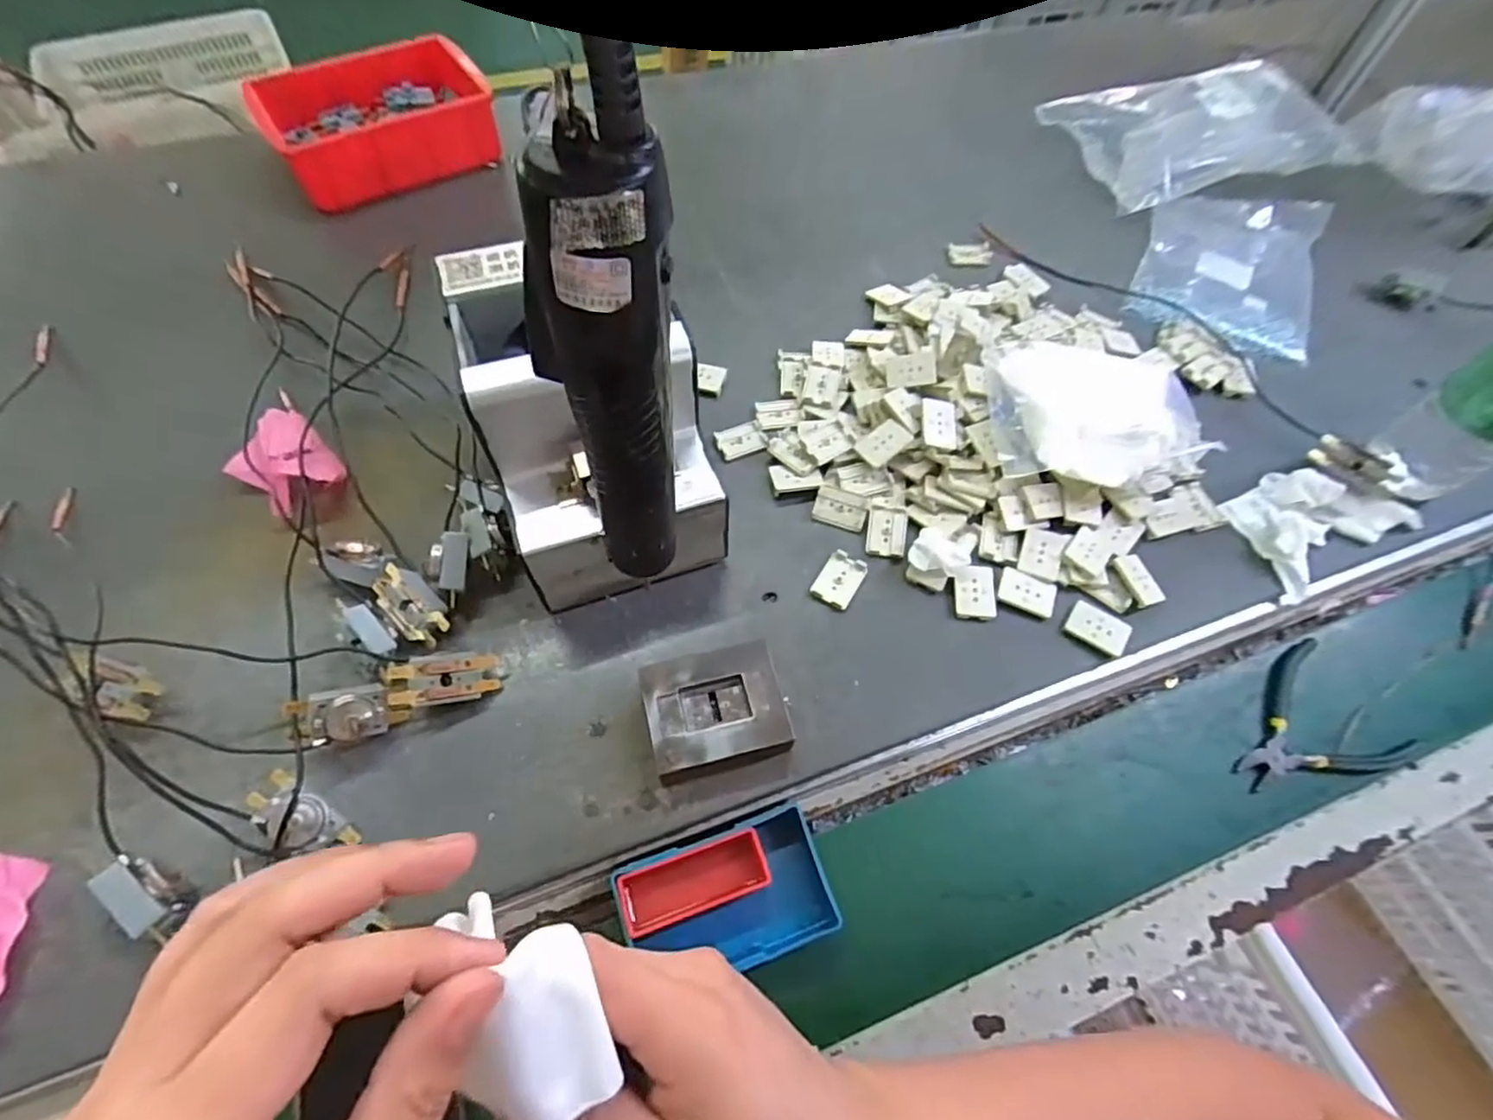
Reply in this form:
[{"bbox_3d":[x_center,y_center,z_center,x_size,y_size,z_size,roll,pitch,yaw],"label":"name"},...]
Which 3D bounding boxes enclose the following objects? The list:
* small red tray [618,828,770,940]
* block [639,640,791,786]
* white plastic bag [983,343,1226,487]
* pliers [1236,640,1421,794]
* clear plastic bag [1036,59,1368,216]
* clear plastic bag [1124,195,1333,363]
[{"bbox_3d":[-0.029,0.184,0.373,0.081,0.019,0.032,-16,63,-13],"label":"small red tray"},{"bbox_3d":[-0.019,0.093,0.396,0.079,0.028,0.068,-12,63,-11],"label":"block"},{"bbox_3d":[0.261,-0.122,0.494,0.160,0.056,0.140,1,61,-4],"label":"white plastic bag"},{"bbox_3d":[0.385,0.103,0.452,0.122,0.014,0.092,-5,62,-7],"label":"pliers"},{"bbox_3d":[0.466,-0.442,0.674,0.256,0.069,0.164,-9,62,-9],"label":"clear plastic bag"},{"bbox_3d":[0.456,-0.281,0.615,0.146,0.030,0.214,23,62,9],"label":"clear plastic bag"}]

